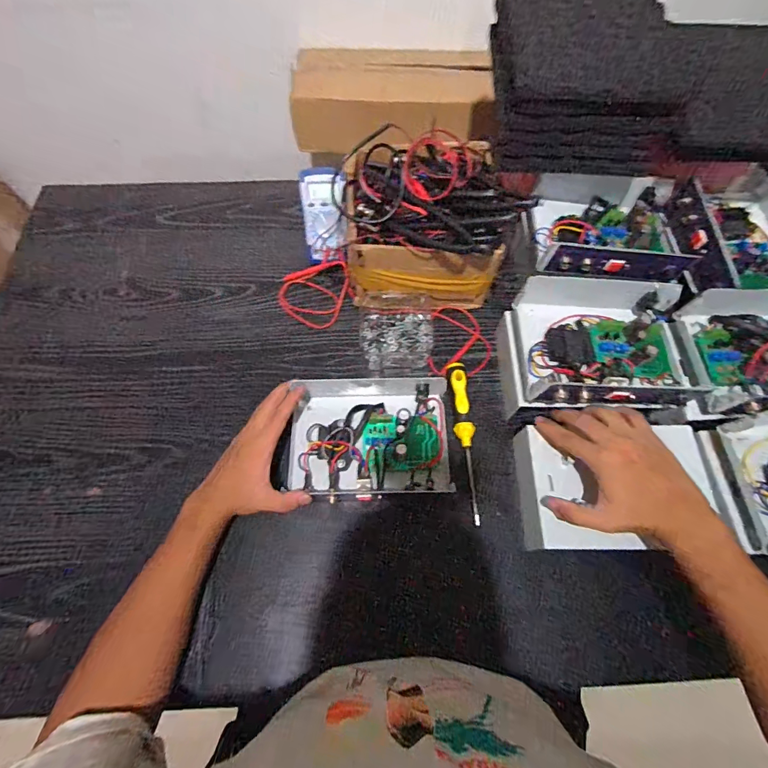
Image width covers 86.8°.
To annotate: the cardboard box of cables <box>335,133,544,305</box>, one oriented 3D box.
[{"bbox_3d":[0.057,-0.216,0.565,0.228,0.170,0.147,3,66,0],"label":"cardboard box of cables"}]

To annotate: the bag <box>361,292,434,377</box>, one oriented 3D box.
[{"bbox_3d":[0.018,-0.076,0.592,0.110,0.042,0.119,5,66,1],"label":"bag"}]

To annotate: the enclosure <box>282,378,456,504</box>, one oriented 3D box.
[{"bbox_3d":[-0.023,0.064,0.532,0.213,0.053,0.163,-1,66,-1],"label":"enclosure"}]

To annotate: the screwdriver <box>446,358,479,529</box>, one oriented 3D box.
[{"bbox_3d":[0.109,0.069,0.535,0.025,0.027,0.212,-5,66,-3],"label":"screwdriver"}]

